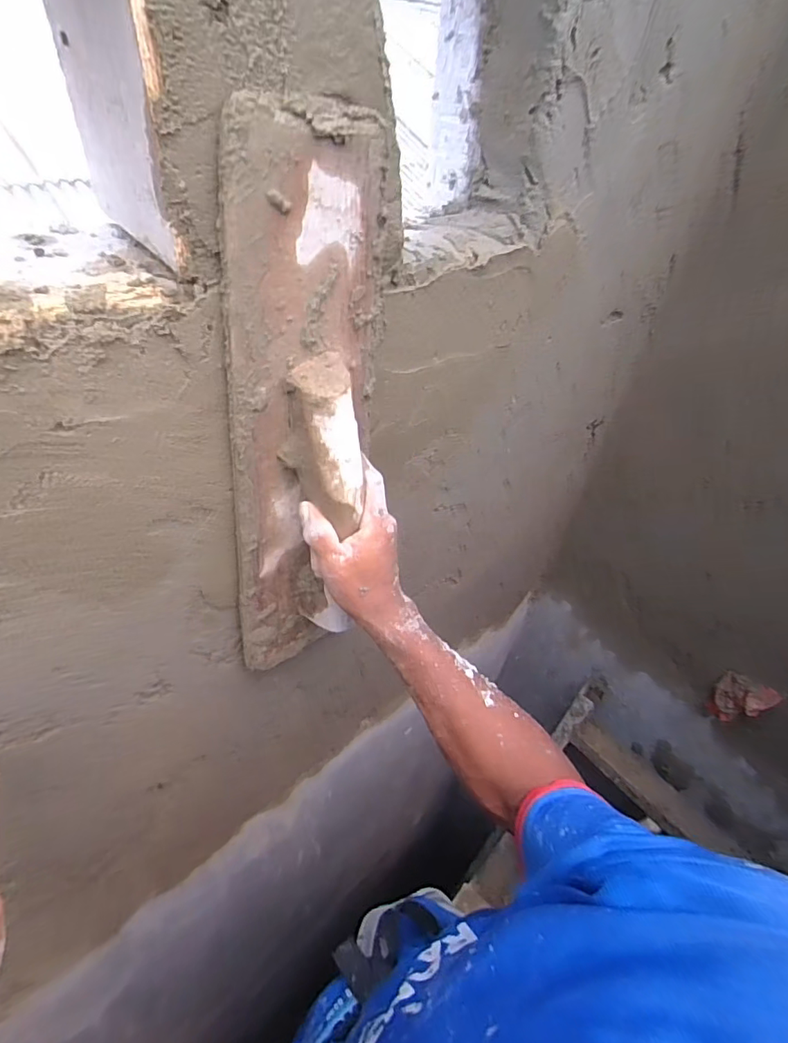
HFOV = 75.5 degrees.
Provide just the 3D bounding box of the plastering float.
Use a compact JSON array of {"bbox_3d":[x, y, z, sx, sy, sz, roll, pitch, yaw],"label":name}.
[{"bbox_3d":[-0.062,-0.039,0.412,0.077,0.460,0.121,25,36,19],"label":"plastering float"}]

